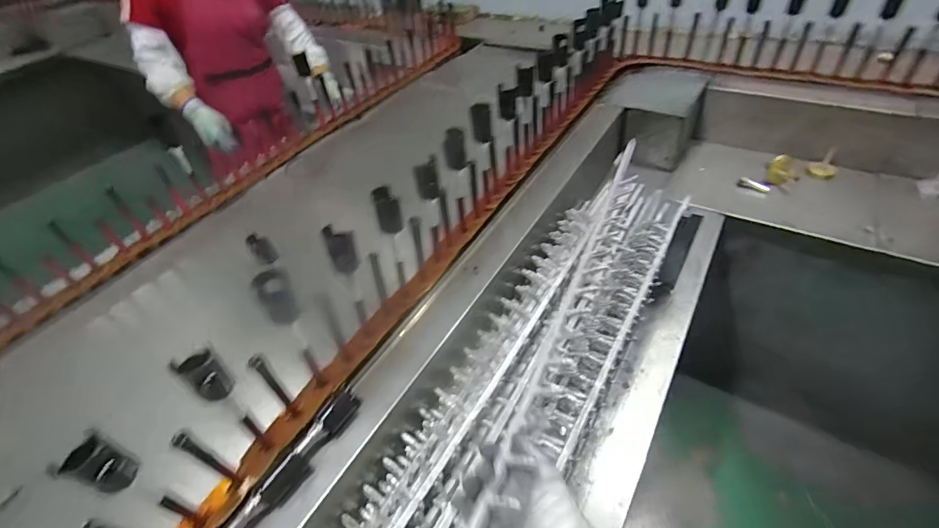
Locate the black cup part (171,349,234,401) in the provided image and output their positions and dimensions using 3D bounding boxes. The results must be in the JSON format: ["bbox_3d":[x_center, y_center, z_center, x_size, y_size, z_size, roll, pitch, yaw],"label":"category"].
[{"bbox_3d":[-0.302,0.126,0.488,0.036,0.065,0.035,26,54,29],"label":"black cup part"}]

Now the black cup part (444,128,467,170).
[{"bbox_3d":[-0.026,-0.206,0.768,0.036,0.060,0.045,-5,45,2],"label":"black cup part"}]

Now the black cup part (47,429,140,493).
[{"bbox_3d":[-0.366,0.201,0.423,0.023,0.069,0.040,13,49,20],"label":"black cup part"}]

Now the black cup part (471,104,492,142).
[{"bbox_3d":[0.023,-0.267,0.816,0.035,0.081,0.025,-9,45,-1],"label":"black cup part"}]

